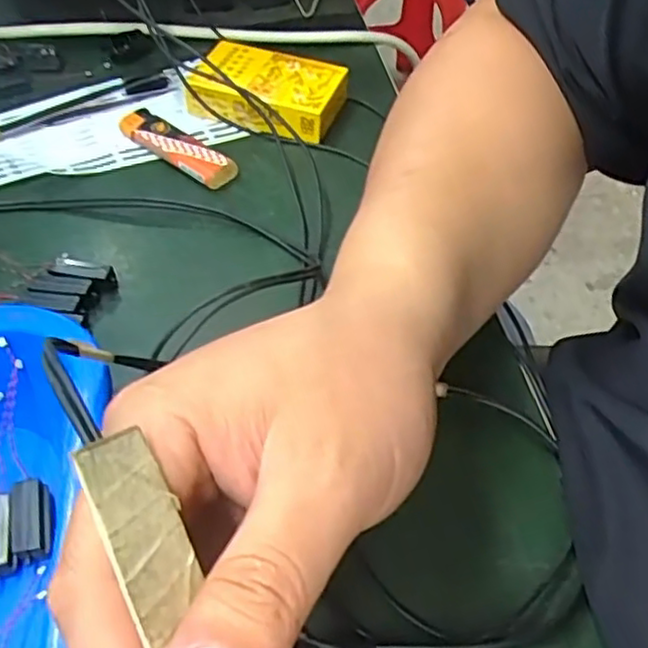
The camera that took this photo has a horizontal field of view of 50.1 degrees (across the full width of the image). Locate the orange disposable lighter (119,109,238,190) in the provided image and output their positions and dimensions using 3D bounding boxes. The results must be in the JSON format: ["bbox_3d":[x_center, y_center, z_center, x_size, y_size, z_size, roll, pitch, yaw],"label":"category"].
[{"bbox_3d":[-0.086,-0.104,0.404,0.078,0.013,0.020,31,55,22],"label":"orange disposable lighter"}]

